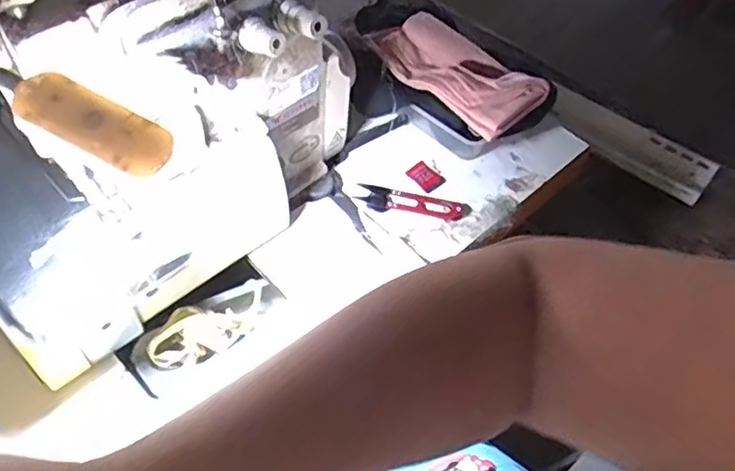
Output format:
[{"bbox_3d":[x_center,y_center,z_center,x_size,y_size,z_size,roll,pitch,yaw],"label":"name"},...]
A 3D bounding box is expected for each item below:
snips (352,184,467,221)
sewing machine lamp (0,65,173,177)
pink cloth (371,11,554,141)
[{"bbox_3d":[0.039,-0.029,0.586,0.097,0.006,0.034,14,53,8],"label":"snips"},{"bbox_3d":[-0.175,-0.080,0.319,0.175,0.029,0.037,29,57,18],"label":"sewing machine lamp"},{"bbox_3d":[0.089,-0.165,0.627,0.082,0.035,0.164,-34,61,-25],"label":"pink cloth"}]

